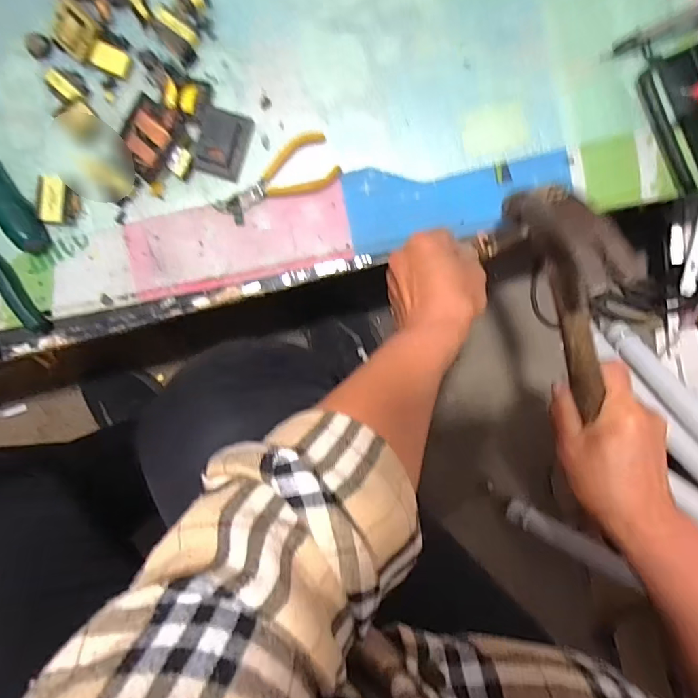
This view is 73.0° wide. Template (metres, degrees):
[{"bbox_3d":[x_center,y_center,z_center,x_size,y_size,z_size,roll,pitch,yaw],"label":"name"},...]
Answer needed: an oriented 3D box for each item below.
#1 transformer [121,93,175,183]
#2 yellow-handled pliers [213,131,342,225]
[{"bbox_3d":[-0.176,-0.184,0.419,0.037,0.025,0.060,28,94,-1],"label":"transformer"},{"bbox_3d":[-0.067,-0.152,0.429,0.113,0.005,0.051,-31,93,3],"label":"yellow-handled pliers"}]

